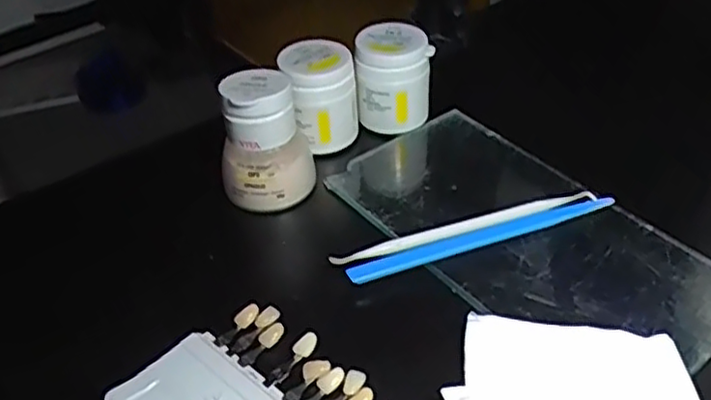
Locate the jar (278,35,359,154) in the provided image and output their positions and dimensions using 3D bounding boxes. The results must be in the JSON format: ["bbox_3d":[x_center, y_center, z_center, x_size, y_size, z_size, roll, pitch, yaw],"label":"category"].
[{"bbox_3d":[-0.018,-0.055,0.387,0.039,0.057,0.035,-9,39,-4],"label":"jar"}]

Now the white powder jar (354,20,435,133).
[{"bbox_3d":[0.023,-0.070,0.412,0.042,0.060,0.041,-4,39,3],"label":"white powder jar"}]

